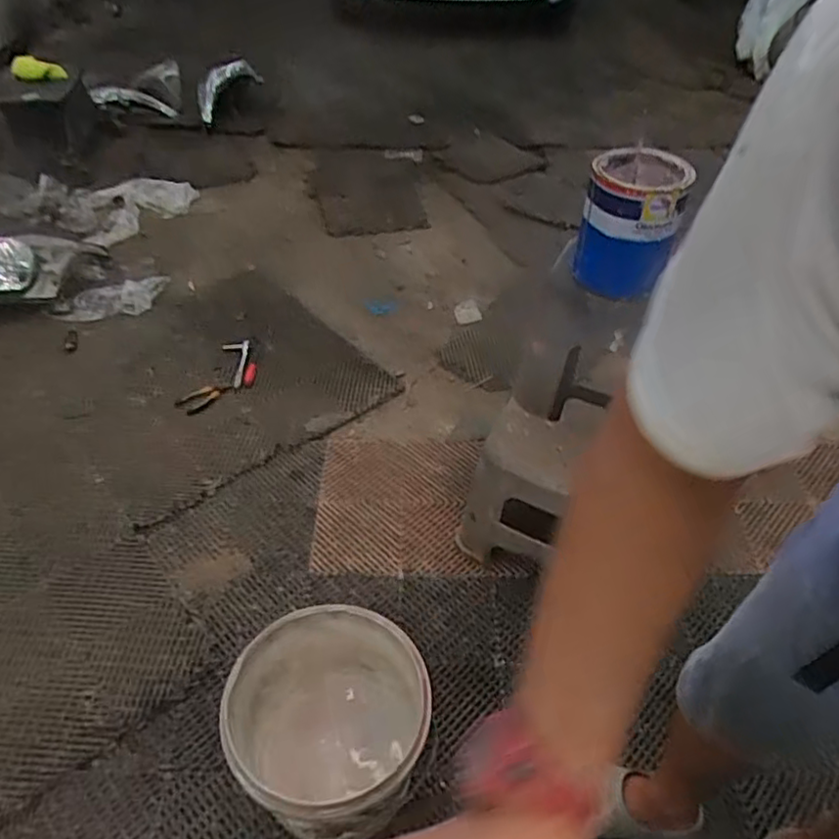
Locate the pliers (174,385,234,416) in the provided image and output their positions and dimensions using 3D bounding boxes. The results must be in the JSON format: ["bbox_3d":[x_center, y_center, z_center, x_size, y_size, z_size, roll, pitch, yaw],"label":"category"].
[{"bbox_3d":[-0.587,-0.061,1.789,0.066,0.011,0.144,33,50,26],"label":"pliers"}]

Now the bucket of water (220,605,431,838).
[{"bbox_3d":[-0.140,0.485,1.034,0.278,0.295,0.292,1,45,-2],"label":"bucket of water"}]

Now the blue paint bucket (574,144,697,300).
[{"bbox_3d":[0.361,-0.338,1.134,0.158,0.212,0.169,15,46,12],"label":"blue paint bucket"}]

